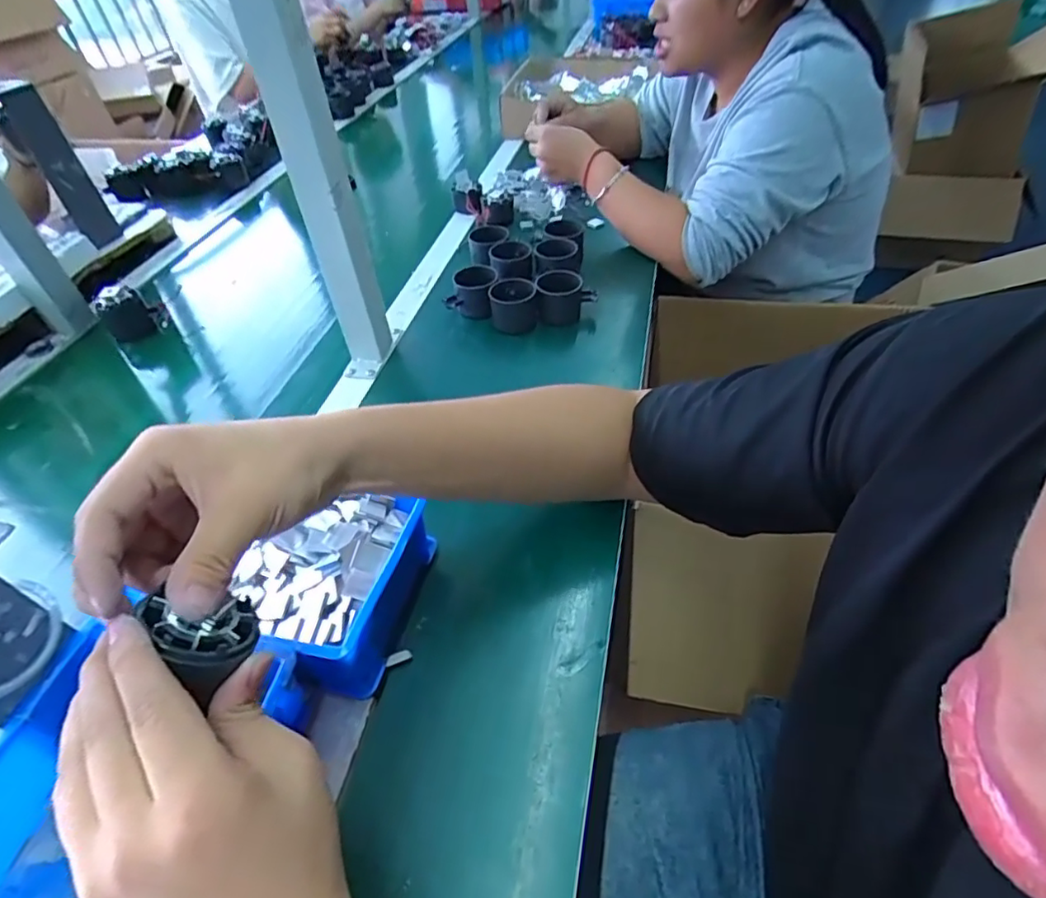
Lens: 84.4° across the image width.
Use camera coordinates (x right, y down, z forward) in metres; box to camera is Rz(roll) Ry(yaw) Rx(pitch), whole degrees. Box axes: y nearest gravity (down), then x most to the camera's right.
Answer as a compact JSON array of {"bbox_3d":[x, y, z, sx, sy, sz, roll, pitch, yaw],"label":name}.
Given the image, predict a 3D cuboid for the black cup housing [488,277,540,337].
[{"bbox_3d":[-0.010,-0.178,0.716,0.061,0.045,0.055,-9,46,-3],"label":"black cup housing"}]

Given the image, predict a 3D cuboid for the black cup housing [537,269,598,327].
[{"bbox_3d":[0.055,-0.189,0.729,0.072,0.057,0.056,-5,46,0],"label":"black cup housing"}]

